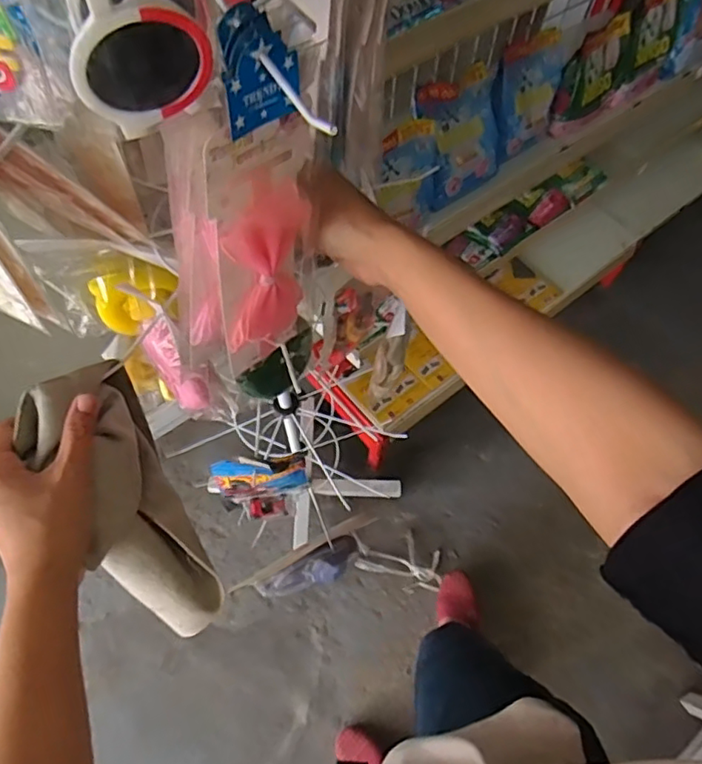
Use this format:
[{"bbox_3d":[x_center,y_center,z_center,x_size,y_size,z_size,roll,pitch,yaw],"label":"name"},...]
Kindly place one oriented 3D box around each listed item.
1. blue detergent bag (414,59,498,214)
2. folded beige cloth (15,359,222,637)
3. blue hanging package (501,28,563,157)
[{"bbox_3d":[0.167,-0.378,0.908,0.157,0.170,0.040,-30,33,-18],"label":"blue detergent bag"},{"bbox_3d":[-0.165,0.101,0.446,0.073,0.096,0.229,-26,102,-15],"label":"folded beige cloth"},{"bbox_3d":[0.288,-0.468,0.952,0.144,0.157,0.025,-35,41,-17],"label":"blue hanging package"}]

